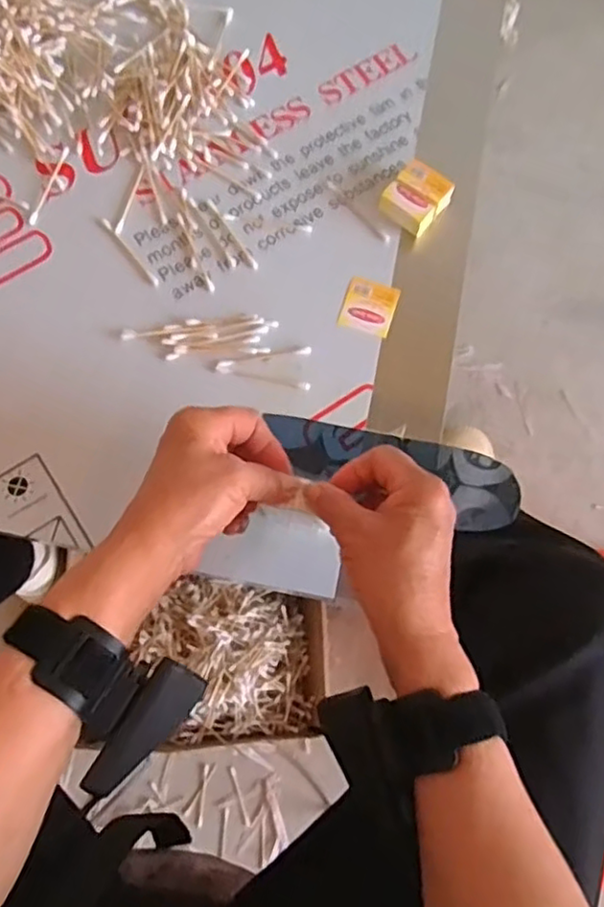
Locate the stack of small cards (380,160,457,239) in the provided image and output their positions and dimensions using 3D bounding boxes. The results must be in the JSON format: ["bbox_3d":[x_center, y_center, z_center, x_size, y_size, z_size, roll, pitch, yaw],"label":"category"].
[{"bbox_3d":[0.091,-0.203,0.527,0.041,0.023,0.050,39,77,9],"label":"stack of small cards"}]

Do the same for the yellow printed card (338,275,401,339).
[{"bbox_3d":[0.053,-0.116,0.515,0.040,0.004,0.044,17,75,3],"label":"yellow printed card"}]

